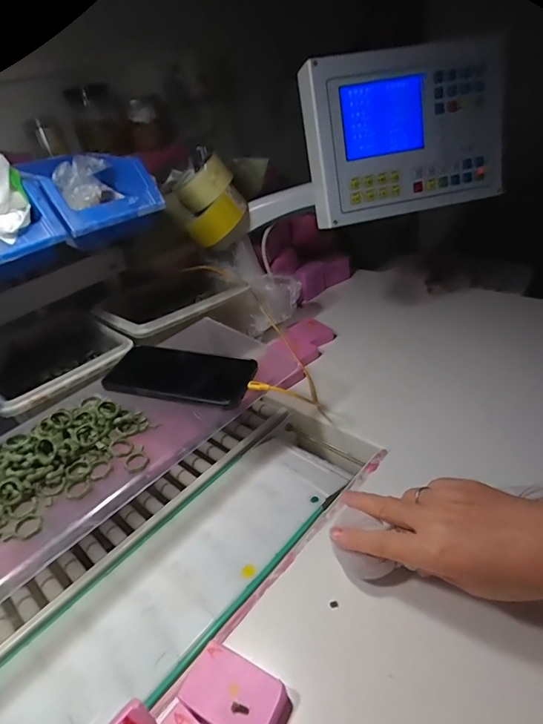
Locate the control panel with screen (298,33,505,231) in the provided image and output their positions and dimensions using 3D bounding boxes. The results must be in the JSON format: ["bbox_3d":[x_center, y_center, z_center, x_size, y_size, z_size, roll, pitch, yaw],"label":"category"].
[{"bbox_3d":[0.168,-0.281,0.533,0.240,0.177,0.060,-10,33,-1],"label":"control panel with screen"}]

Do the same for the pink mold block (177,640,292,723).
[{"bbox_3d":[-0.026,0.237,0.306,0.072,0.014,0.046,13,39,31],"label":"pink mold block"}]

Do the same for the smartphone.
[{"bbox_3d":[-0.101,0.014,0.480,0.159,0.015,0.080,5,36,22],"label":"smartphone"}]

